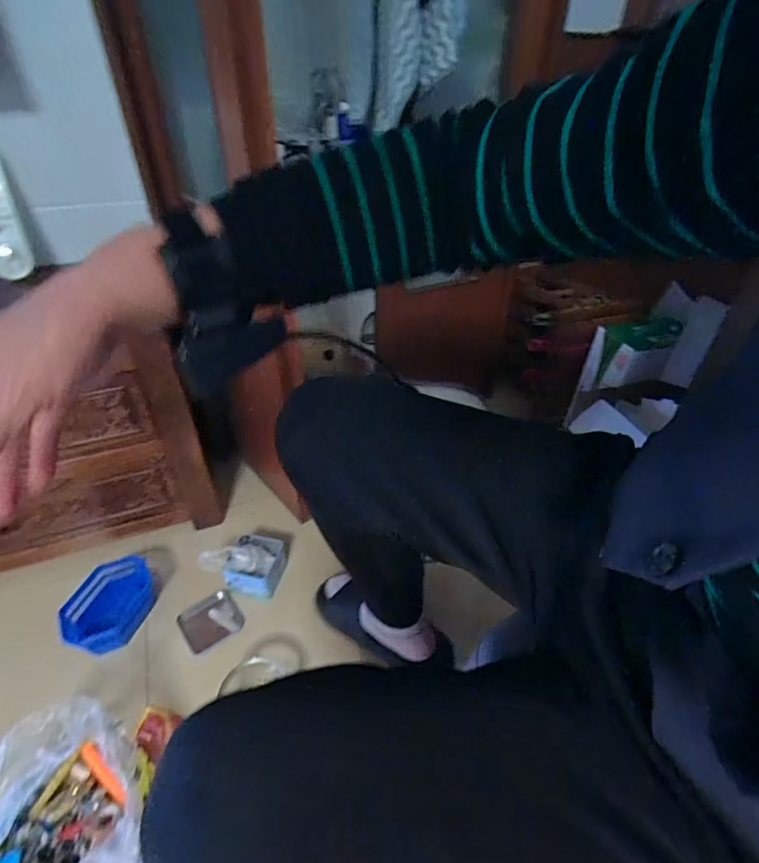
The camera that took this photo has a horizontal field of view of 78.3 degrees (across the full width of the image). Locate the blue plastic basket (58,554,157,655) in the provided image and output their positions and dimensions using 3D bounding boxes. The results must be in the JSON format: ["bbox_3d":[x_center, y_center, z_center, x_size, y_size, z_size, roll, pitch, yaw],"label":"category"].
[{"bbox_3d":[-0.467,0.298,0.810,0.104,0.063,0.159,5,39,5],"label":"blue plastic basket"}]

